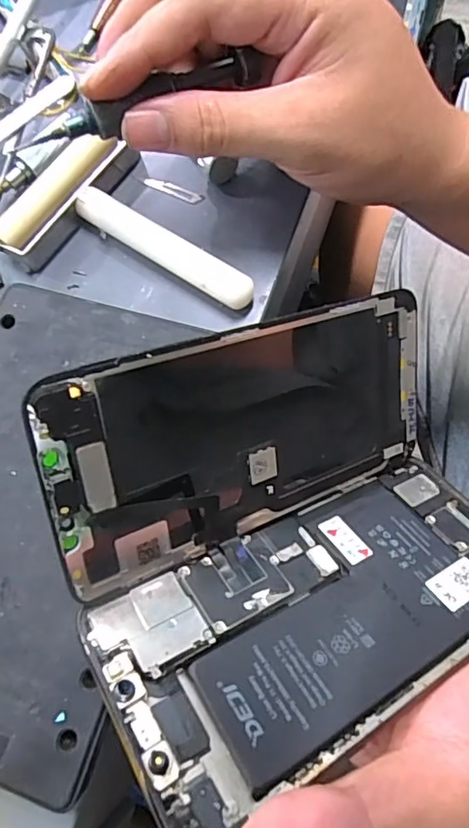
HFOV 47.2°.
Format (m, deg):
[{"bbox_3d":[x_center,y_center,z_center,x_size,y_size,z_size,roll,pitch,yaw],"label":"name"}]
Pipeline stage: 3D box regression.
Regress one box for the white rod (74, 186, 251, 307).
[{"bbox_3d":[-0.033,-0.077,0.250,0.096,0.012,0.017,33,77,16],"label":"white rod"}]

